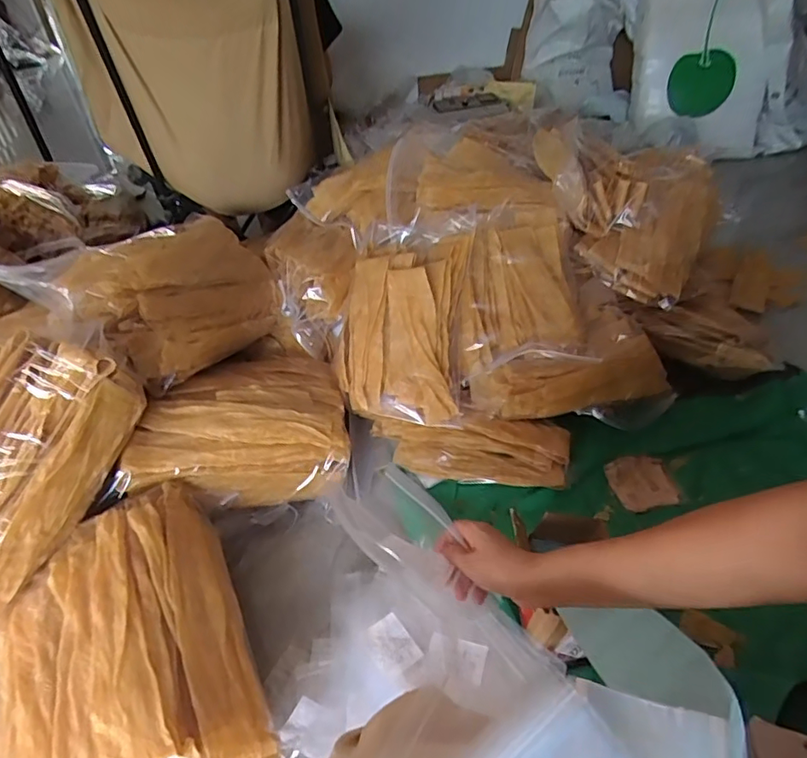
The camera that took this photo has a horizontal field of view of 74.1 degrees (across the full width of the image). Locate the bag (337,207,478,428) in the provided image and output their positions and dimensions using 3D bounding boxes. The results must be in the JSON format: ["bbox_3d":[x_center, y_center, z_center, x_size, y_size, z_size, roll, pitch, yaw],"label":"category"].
[{"bbox_3d":[0.001,-0.127,1.091,0.250,0.072,0.437,4,72,7],"label":"bag"}]

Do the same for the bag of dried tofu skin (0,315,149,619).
[{"bbox_3d":[-0.561,0.156,0.723,0.185,0.182,0.499,18,73,27],"label":"bag of dried tofu skin"}]

